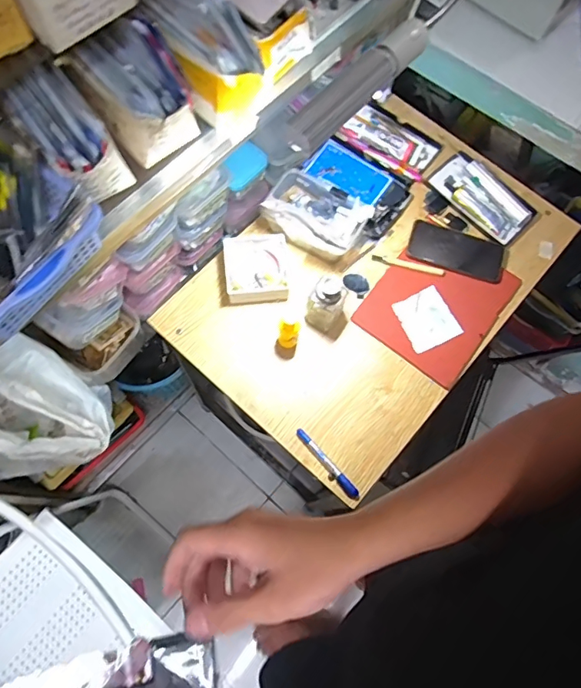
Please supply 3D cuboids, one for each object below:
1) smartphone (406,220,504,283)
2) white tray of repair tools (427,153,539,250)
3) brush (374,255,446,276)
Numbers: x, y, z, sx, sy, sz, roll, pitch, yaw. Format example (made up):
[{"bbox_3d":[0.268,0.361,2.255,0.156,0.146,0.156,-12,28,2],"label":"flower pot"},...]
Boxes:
[{"bbox_3d":[0.299,-0.169,0.906,0.170,0.017,0.079,18,72,4],"label":"smartphone"},{"bbox_3d":[0.359,-0.281,0.940,0.197,0.024,0.106,43,75,12],"label":"white tray of repair tools"},{"bbox_3d":[0.210,-0.140,0.892,0.130,0.005,0.014,13,71,2],"label":"brush"}]

